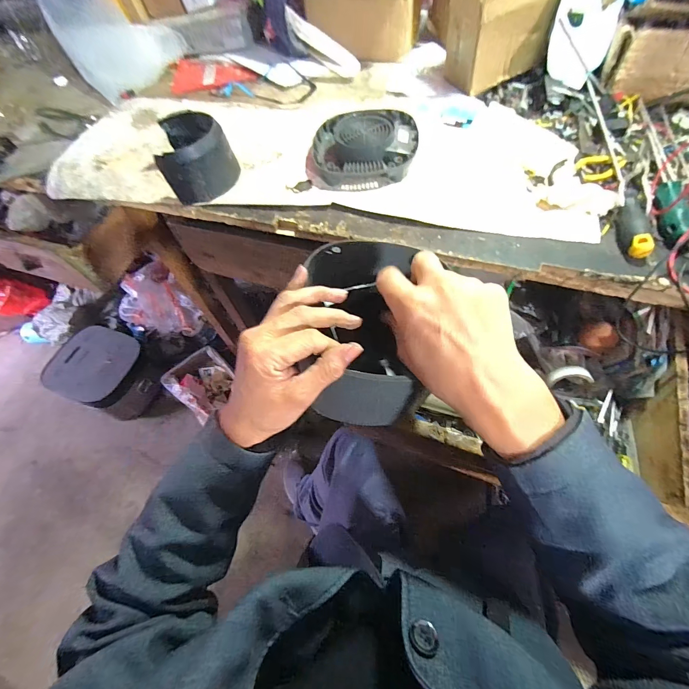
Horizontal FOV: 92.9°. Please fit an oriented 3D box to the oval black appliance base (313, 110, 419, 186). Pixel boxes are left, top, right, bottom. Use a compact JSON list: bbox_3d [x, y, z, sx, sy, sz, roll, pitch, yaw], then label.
[{"bbox_3d":[0.032,-0.317,0.519,0.161,0.044,0.142,1,61,3],"label":"oval black appliance base"}]

